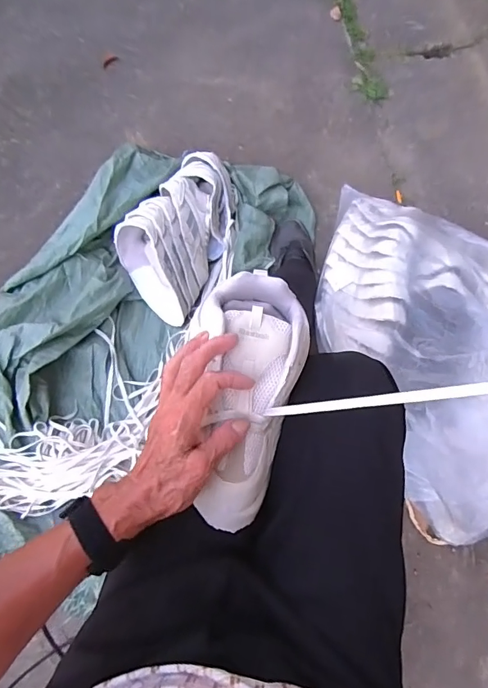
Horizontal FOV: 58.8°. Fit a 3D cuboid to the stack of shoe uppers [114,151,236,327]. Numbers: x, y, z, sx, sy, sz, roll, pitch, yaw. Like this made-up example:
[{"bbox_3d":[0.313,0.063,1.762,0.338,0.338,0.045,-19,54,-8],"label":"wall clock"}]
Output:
[{"bbox_3d":[-0.131,-0.245,0.924,0.194,0.151,0.324,33,74,12],"label":"stack of shoe uppers"}]

